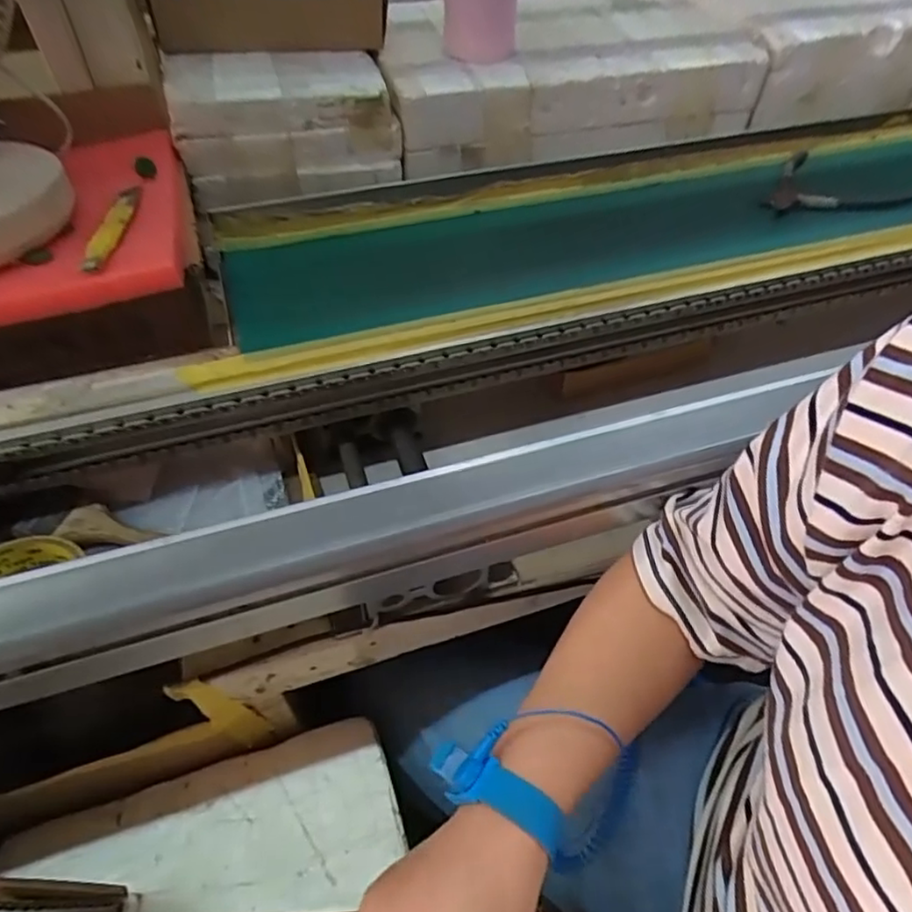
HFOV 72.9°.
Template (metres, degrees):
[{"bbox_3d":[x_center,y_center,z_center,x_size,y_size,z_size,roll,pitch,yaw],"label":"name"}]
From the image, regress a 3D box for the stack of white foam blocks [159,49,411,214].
[{"bbox_3d":[-0.178,-0.352,0.656,0.221,0.107,0.111,-14,50,-14],"label":"stack of white foam blocks"}]

